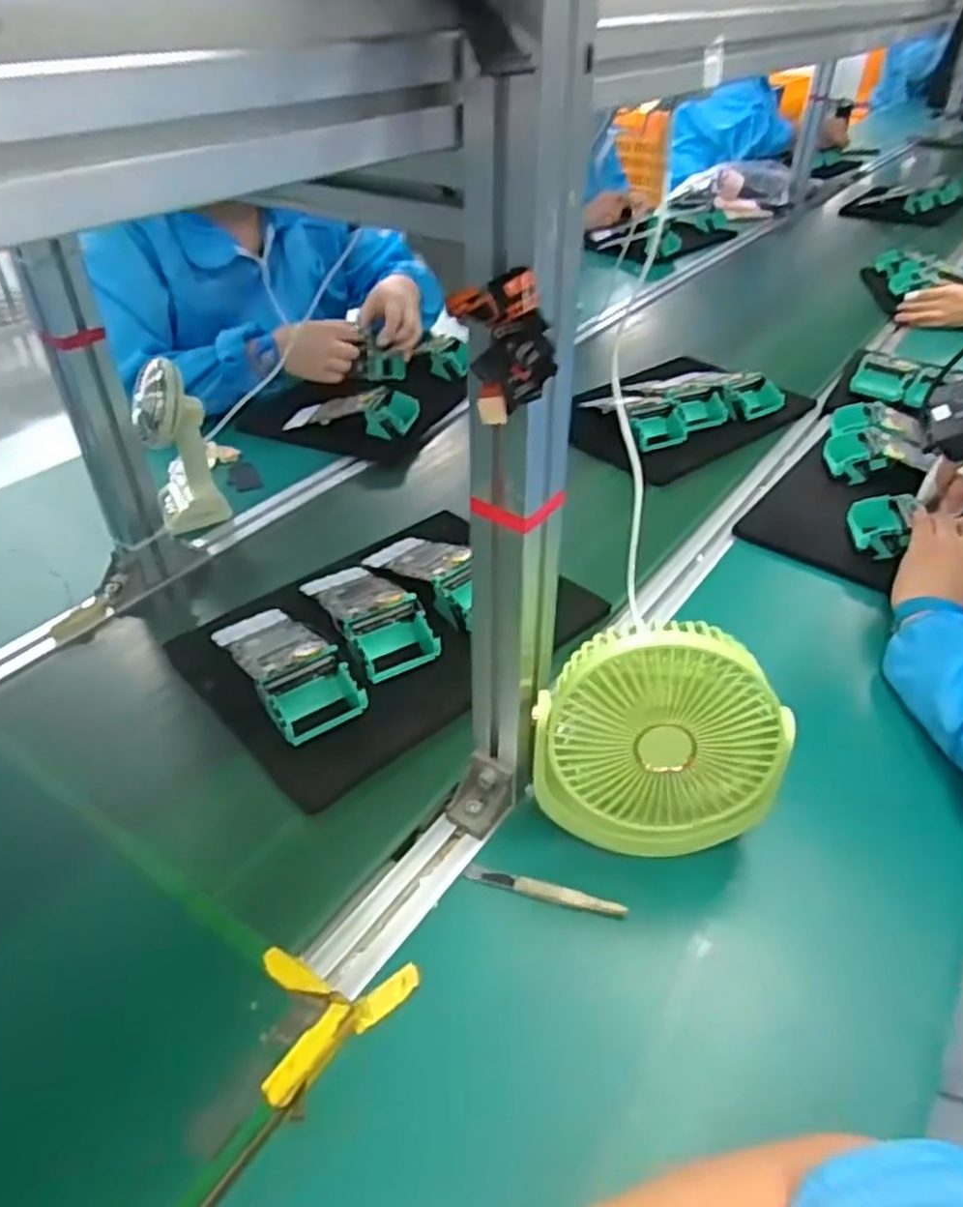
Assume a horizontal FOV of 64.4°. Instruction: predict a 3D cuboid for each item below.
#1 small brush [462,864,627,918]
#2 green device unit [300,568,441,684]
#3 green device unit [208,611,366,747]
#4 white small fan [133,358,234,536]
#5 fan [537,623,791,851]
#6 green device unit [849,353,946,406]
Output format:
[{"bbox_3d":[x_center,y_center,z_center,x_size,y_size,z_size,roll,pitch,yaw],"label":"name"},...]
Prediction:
[{"bbox_3d":[0.043,0.196,0.520,0.109,0.007,0.012,11,40,12],"label":"small brush"},{"bbox_3d":[-0.111,0.001,0.711,0.070,0.037,0.170,-22,44,-25],"label":"green device unit"},{"bbox_3d":[-0.169,0.050,0.658,0.079,0.038,0.166,-24,45,-27],"label":"green device unit"},{"bbox_3d":[-0.335,-0.177,0.849,0.067,0.175,0.100,-17,42,-20],"label":"white small fan"},{"bbox_3d":[0.117,0.097,0.511,0.156,0.167,0.060,7,40,8],"label":"fan"},{"bbox_3d":[0.582,-0.312,1.091,0.110,0.052,0.070,32,49,32],"label":"green device unit"}]

